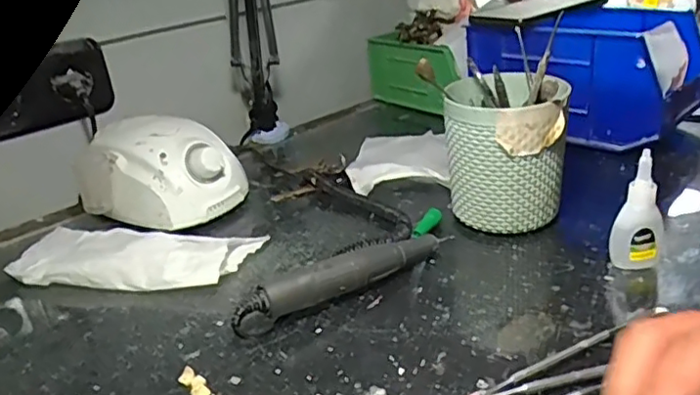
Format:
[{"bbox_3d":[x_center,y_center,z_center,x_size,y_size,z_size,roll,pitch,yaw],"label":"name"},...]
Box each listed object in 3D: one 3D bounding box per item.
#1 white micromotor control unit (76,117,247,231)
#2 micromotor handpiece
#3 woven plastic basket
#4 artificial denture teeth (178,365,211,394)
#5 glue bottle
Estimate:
[{"bbox_3d":[-0.178,-0.023,0.599,0.143,0.085,0.106,0,27,13],"label":"white micromotor control unit"},{"bbox_3d":[0.011,0.053,0.454,0.157,0.032,0.020,-21,32,-25],"label":"micromotor handpiece"},{"bbox_3d":[0.125,-0.036,0.499,0.092,0.129,0.080,1,27,15],"label":"woven plastic basket"},{"bbox_3d":[-0.094,0.114,0.379,0.013,0.006,0.029,-24,30,-33],"label":"artificial denture teeth"},{"bbox_3d":[0.202,0.012,0.431,0.031,0.088,0.022,8,29,28],"label":"glue bottle"}]

